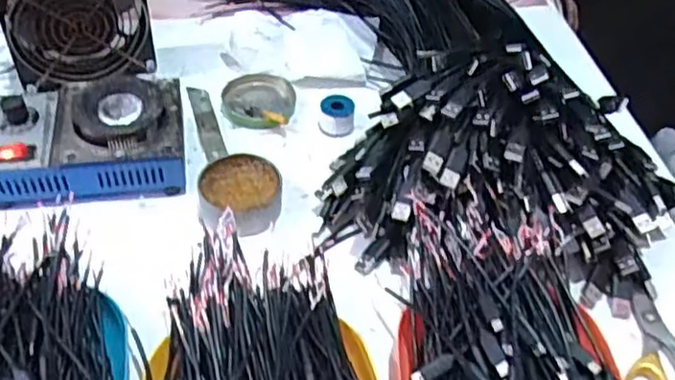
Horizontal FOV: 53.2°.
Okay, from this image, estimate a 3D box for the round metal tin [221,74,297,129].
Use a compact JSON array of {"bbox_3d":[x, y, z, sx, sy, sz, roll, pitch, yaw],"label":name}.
[{"bbox_3d":[-0.073,-0.085,0.616,0.065,0.014,0.069,2,49,-3],"label":"round metal tin"}]

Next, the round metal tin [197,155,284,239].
[{"bbox_3d":[-0.076,0.003,0.528,0.063,0.025,0.059,2,49,-3],"label":"round metal tin"}]

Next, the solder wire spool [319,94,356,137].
[{"bbox_3d":[0.000,-0.065,0.593,0.030,0.027,0.026,5,49,0],"label":"solder wire spool"}]

